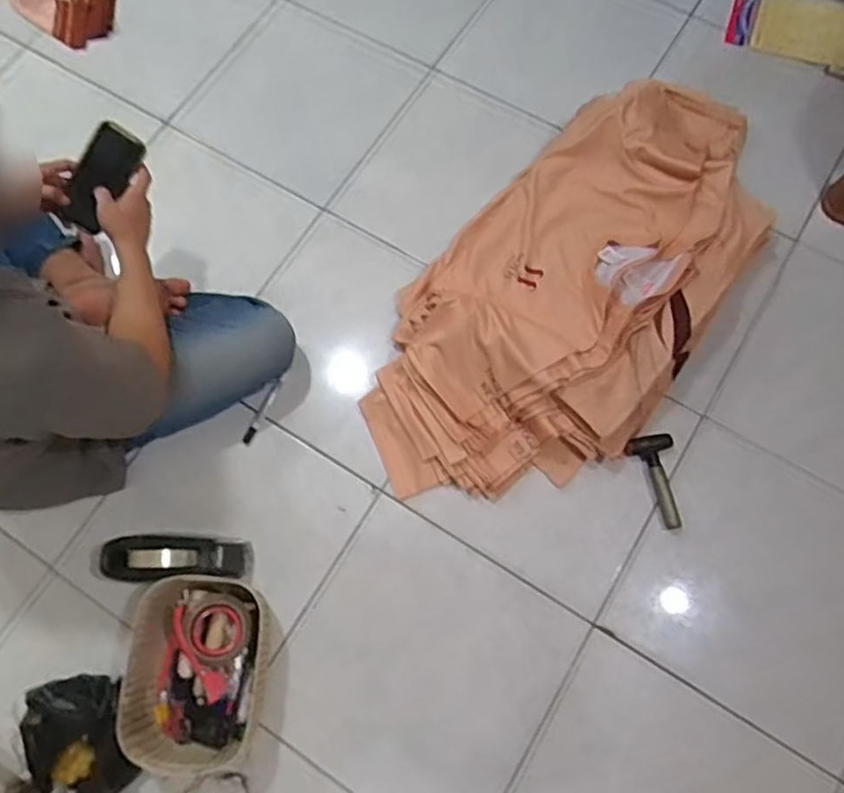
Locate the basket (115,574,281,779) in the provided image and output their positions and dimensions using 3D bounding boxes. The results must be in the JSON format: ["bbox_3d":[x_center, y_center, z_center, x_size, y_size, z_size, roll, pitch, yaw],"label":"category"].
[{"bbox_3d":[-0.331,0.416,0.976,0.205,0.094,0.273,-1,74,0],"label":"basket"}]

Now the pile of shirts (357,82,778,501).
[{"bbox_3d":[0.279,-0.207,1.136,0.459,0.134,0.935,34,77,10],"label":"pile of shirts"}]

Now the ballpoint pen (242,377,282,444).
[{"bbox_3d":[-0.282,0.024,1.143,0.016,0.015,0.124,23,76,7],"label":"ballpoint pen"}]

